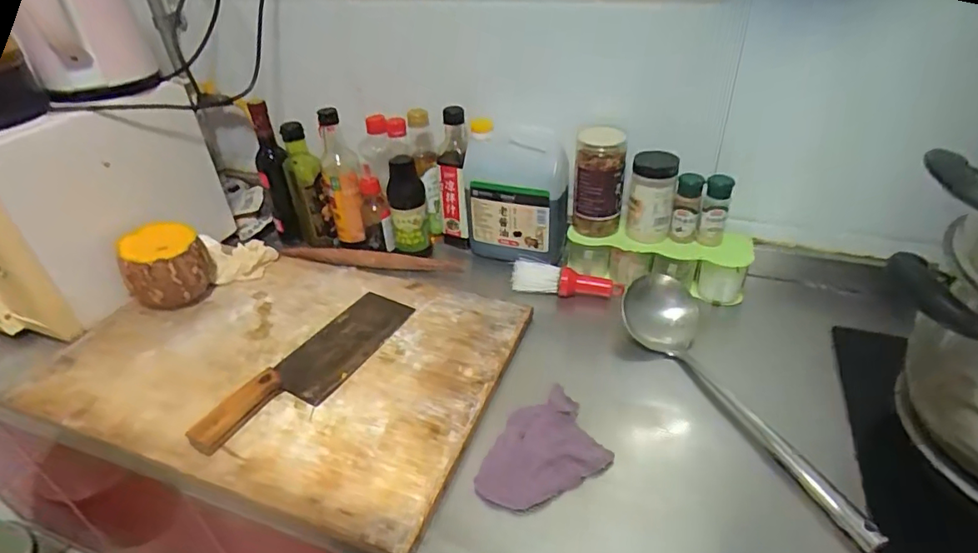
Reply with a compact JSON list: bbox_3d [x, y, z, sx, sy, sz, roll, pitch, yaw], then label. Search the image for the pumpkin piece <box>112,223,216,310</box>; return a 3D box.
[{"bbox_3d":[-0.503,-0.009,0.839,0.107,0.130,0.084,-13,37,-12],"label":"pumpkin piece"}]

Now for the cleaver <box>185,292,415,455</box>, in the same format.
[{"bbox_3d":[-0.245,0.111,0.731,0.116,0.034,0.331,22,43,30],"label":"cleaver"}]

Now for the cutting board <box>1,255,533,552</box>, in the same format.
[{"bbox_3d":[-0.290,0.104,0.759,0.602,0.033,0.402,12,39,16],"label":"cutting board"}]

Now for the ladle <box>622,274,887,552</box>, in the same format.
[{"bbox_3d":[0.297,0.141,0.657,0.109,0.065,0.397,-12,37,-12],"label":"ladle"}]

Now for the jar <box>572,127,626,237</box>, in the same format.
[{"bbox_3d":[0.173,-0.152,0.846,0.080,0.163,0.085,1,37,5],"label":"jar"}]

